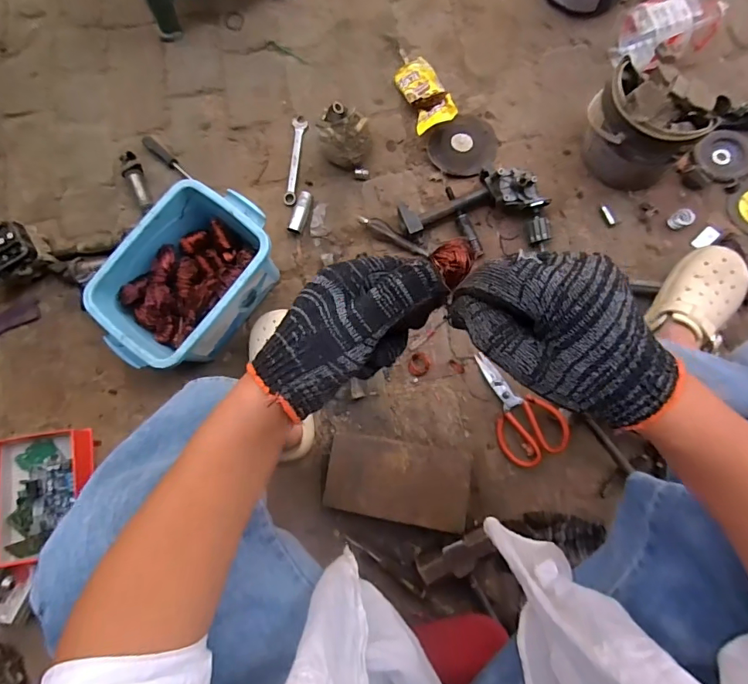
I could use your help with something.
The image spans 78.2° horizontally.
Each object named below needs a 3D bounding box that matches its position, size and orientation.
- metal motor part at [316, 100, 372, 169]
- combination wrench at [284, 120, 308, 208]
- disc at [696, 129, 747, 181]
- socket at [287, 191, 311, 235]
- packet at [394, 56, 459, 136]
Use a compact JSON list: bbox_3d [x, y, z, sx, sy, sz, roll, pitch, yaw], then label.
[{"bbox_3d":[-0.051,-0.370,0.831,0.091,0.081,0.091,-2,83,5],"label":"metal motor part"},{"bbox_3d":[-0.149,-0.342,0.878,0.030,0.010,0.169,4,83,6],"label":"combination wrench"},{"bbox_3d":[0.599,-0.315,0.786,0.092,0.024,0.083,9,83,7],"label":"disc"},{"bbox_3d":[-0.137,-0.242,0.854,0.026,0.019,0.080,17,84,8],"label":"socket"},{"bbox_3d":[0.093,-0.451,0.841,0.078,0.040,0.169,-20,65,-2],"label":"packet"}]

